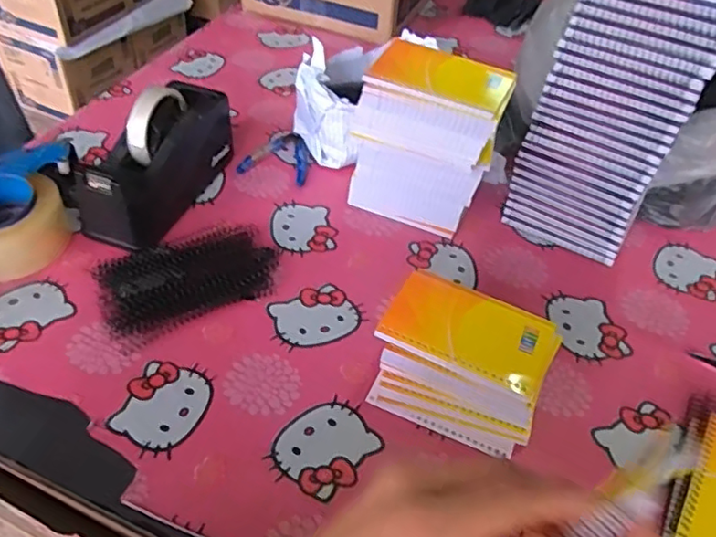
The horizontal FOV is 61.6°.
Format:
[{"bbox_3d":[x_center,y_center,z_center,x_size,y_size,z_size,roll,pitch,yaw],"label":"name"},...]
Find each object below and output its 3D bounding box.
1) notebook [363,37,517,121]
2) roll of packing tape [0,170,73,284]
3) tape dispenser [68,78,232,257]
[{"bbox_3d":[0.083,-0.187,0.587,0.131,0.015,0.089,22,48,15],"label":"notebook"},{"bbox_3d":[-0.351,-0.043,0.598,0.110,0.056,0.095,-23,51,-26],"label":"roll of packing tape"},{"bbox_3d":[-0.216,-0.123,0.653,0.080,0.111,0.202,18,46,12],"label":"tape dispenser"}]

